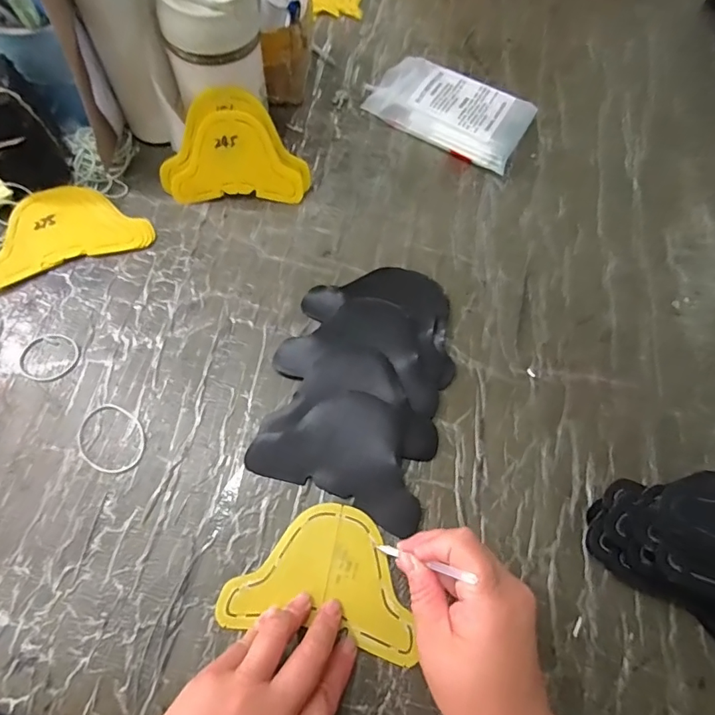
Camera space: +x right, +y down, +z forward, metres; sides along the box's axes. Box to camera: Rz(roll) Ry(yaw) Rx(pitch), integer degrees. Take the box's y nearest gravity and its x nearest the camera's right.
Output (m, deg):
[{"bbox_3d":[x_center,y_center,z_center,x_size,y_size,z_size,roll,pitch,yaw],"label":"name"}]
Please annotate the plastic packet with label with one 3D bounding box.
[{"bbox_3d":[0.105,-0.280,0.539,0.170,0.025,0.102,27,68,8],"label":"plastic packet with label"}]

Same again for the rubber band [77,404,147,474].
[{"bbox_3d":[-0.196,0.065,0.377,0.059,0.004,0.047,31,68,10],"label":"rubber band"}]

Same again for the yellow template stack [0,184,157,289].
[{"bbox_3d":[-0.281,-0.125,0.453,0.147,0.007,0.092,-22,69,-12],"label":"yellow template stack"}]

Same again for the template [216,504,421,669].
[{"bbox_3d":[-0.023,0.156,0.345,0.133,0.004,0.091,11,66,2],"label":"template"}]

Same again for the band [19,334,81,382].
[{"bbox_3d":[-0.266,0.000,0.410,0.049,0.004,0.046,1,66,-3],"label":"band"}]

